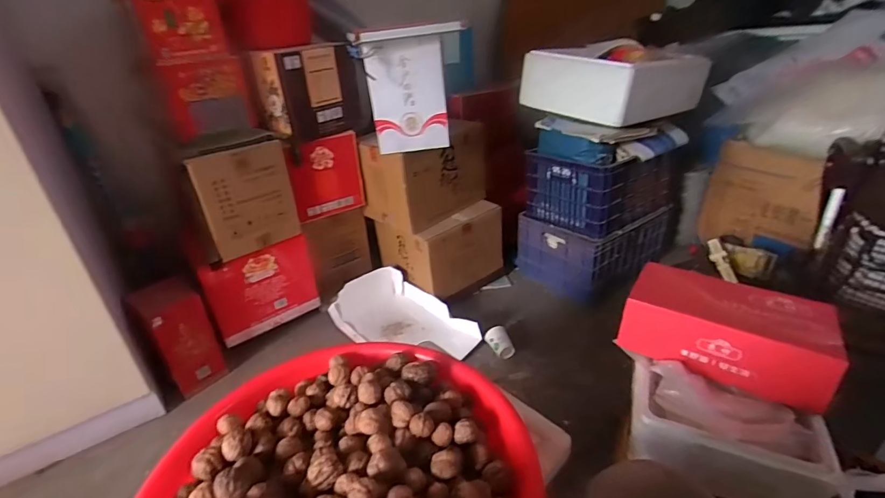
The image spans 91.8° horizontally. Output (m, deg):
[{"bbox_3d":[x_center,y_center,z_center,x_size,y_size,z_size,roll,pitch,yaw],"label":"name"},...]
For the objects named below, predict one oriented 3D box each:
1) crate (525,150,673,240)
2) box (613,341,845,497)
[{"bbox_3d":[0.533,-0.230,1.456,0.392,0.216,0.326,-19,33,-27],"label":"crate"},{"bbox_3d":[0.413,0.279,0.647,0.263,0.128,0.147,13,33,27],"label":"box"}]

